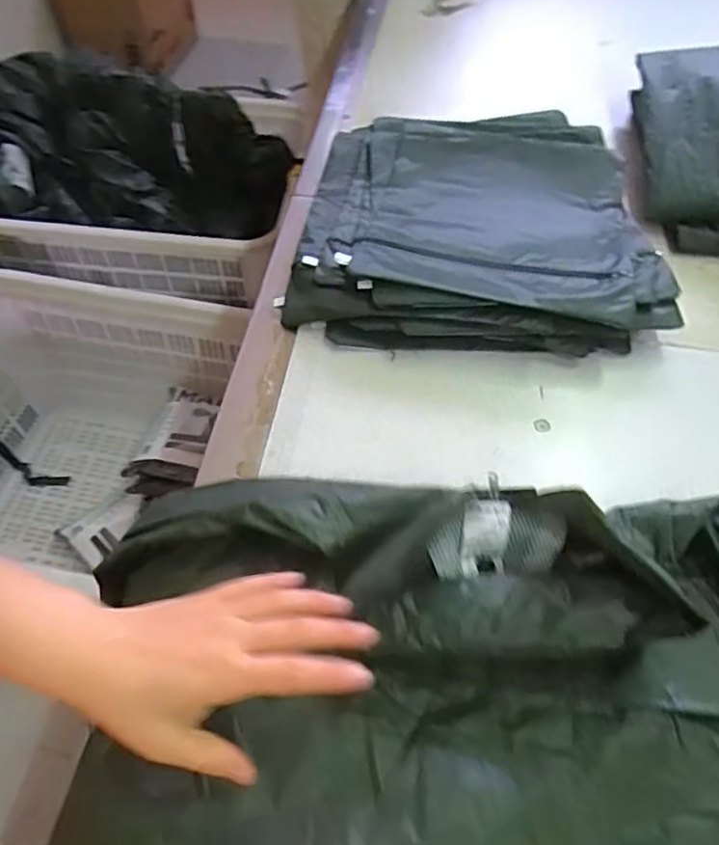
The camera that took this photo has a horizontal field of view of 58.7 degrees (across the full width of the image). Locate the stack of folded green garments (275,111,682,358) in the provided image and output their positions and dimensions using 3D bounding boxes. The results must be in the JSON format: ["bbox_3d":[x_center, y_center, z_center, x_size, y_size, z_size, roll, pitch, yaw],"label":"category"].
[{"bbox_3d":[0.121,-0.233,0.709,0.376,0.055,0.382,3,54,0],"label":"stack of folded green garments"}]

